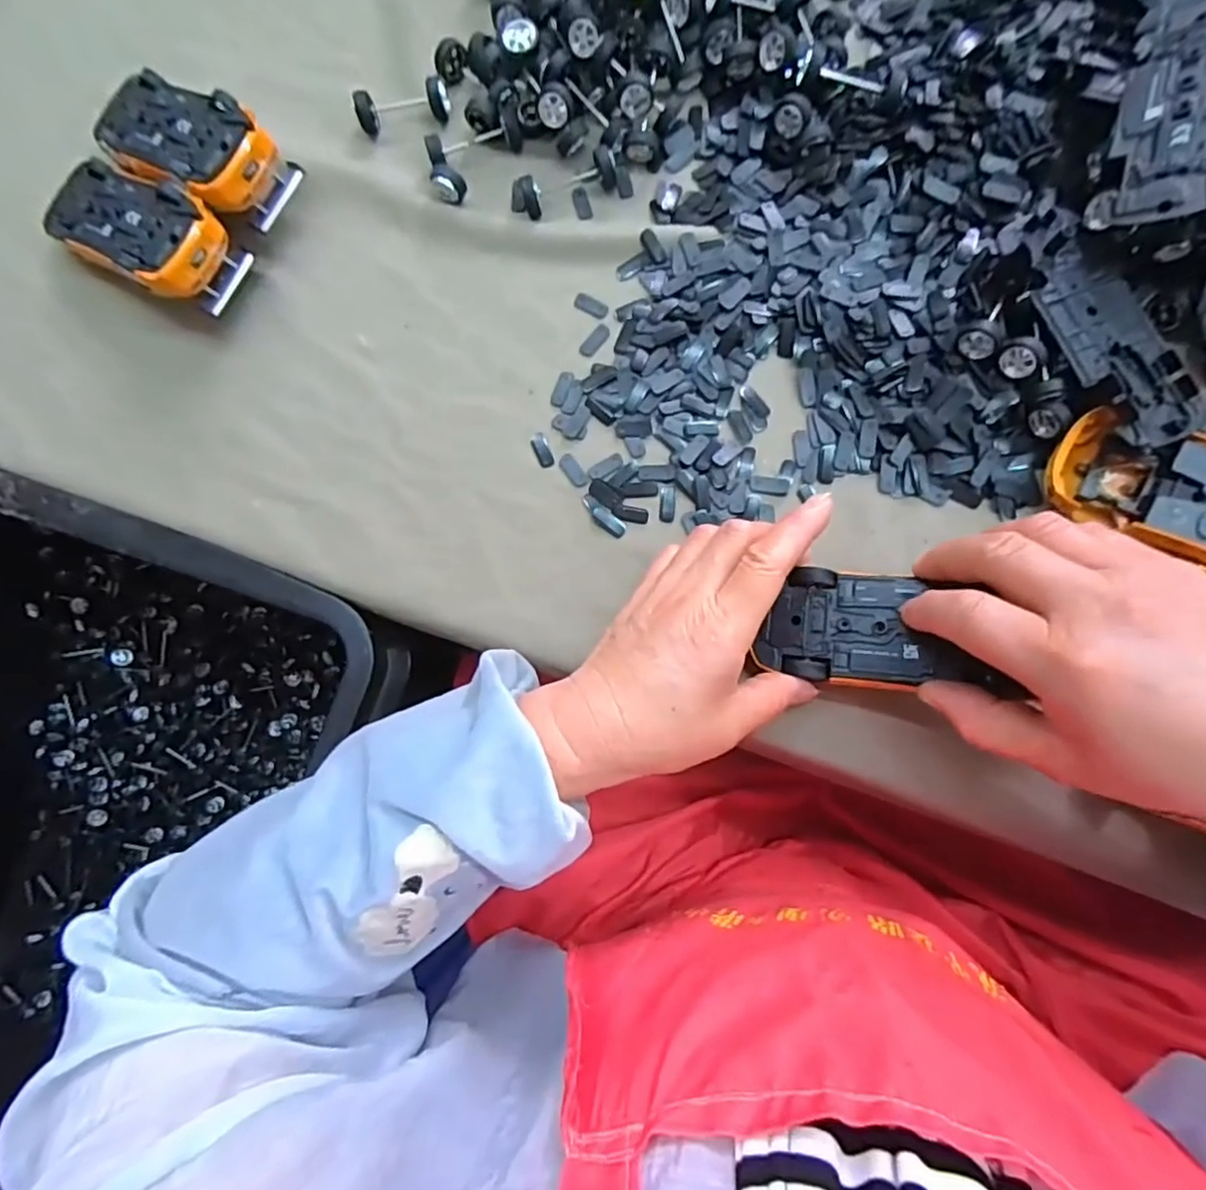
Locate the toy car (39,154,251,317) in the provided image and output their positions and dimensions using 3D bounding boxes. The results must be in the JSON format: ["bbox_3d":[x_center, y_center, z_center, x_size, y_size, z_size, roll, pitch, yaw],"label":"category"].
[{"bbox_3d":[-0.261,-0.203,0.353,0.119,0.045,0.053,30,89,7],"label":"toy car"}]

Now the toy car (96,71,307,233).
[{"bbox_3d":[-0.230,-0.254,0.356,0.118,0.043,0.062,31,89,7],"label":"toy car"}]

